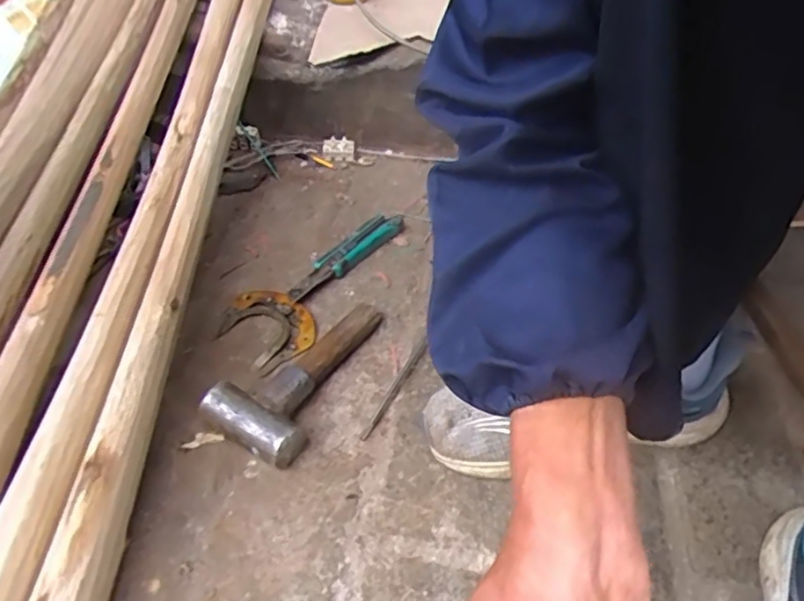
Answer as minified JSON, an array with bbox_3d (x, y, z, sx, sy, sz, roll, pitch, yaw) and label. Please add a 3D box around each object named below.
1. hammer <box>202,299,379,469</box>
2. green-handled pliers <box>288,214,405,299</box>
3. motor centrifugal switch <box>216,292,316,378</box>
[{"bbox_3d":[-0.101,0.065,0.567,0.093,0.043,0.191,19,48,16],"label":"hammer"},{"bbox_3d":[-0.065,-0.056,0.701,0.032,0.022,0.185,30,52,24],"label":"green-handled pliers"},{"bbox_3d":[-0.143,0.025,0.629,0.111,0.009,0.081,34,54,27],"label":"motor centrifugal switch"}]

